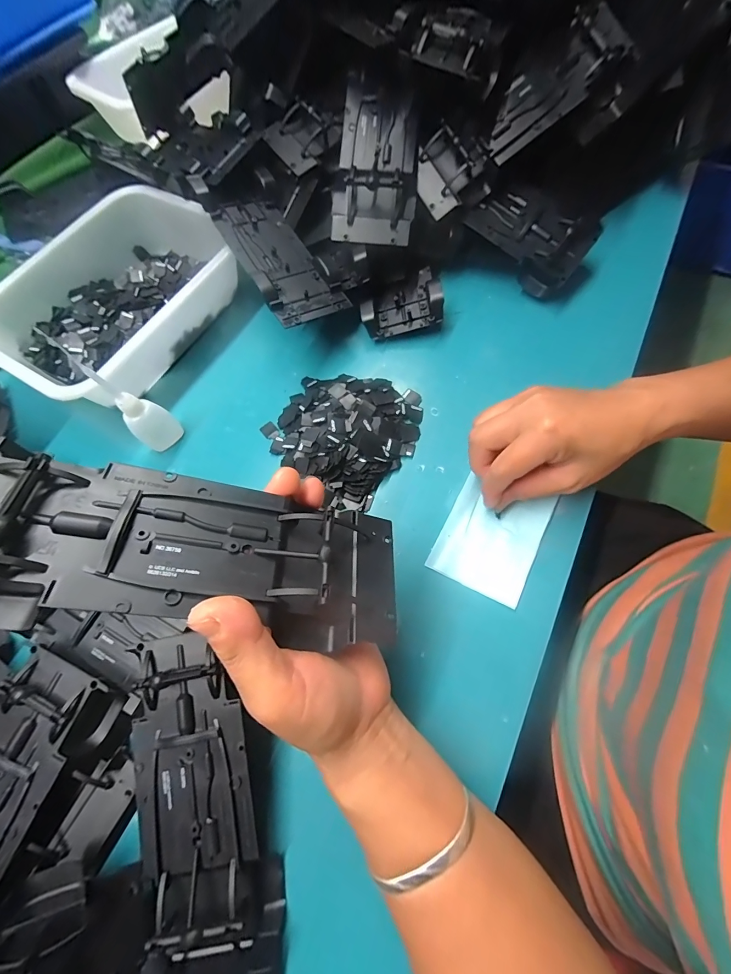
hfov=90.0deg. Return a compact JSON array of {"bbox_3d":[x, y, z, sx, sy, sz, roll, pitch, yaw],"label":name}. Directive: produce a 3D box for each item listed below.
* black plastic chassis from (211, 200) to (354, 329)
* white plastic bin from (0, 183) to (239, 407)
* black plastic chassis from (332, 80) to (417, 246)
[{"bbox_3d":[-0.084,-0.220,0.350,0.068,0.028,0.158,-30,70,-8],"label":"black plastic chassis"},{"bbox_3d":[-0.266,-0.209,0.391,0.190,0.067,0.253,30,73,13],"label":"white plastic bin"},{"bbox_3d":[0.008,-0.308,0.346,0.075,0.034,0.155,3,88,4],"label":"black plastic chassis"}]

